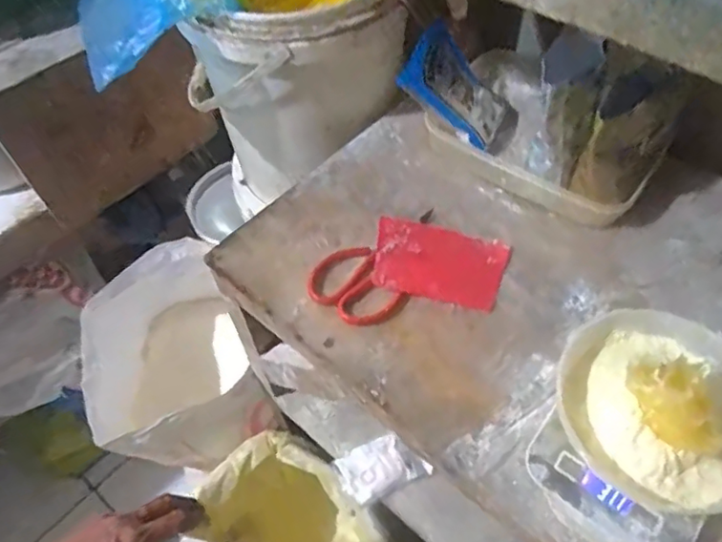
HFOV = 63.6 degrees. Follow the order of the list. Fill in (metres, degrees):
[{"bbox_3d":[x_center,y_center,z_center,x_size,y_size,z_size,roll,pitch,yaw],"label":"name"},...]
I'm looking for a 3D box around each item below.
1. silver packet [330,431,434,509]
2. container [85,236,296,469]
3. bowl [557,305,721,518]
[{"bbox_3d":[0.028,0.285,0.851,0.124,0.015,0.081,-22,56,-12],"label":"silver packet"},{"bbox_3d":[-0.318,0.185,1.030,0.244,0.308,0.317,-28,58,-16],"label":"container"},{"bbox_3d":[0.254,0.104,0.478,0.165,0.068,0.162,-2,55,2],"label":"bowl"}]

